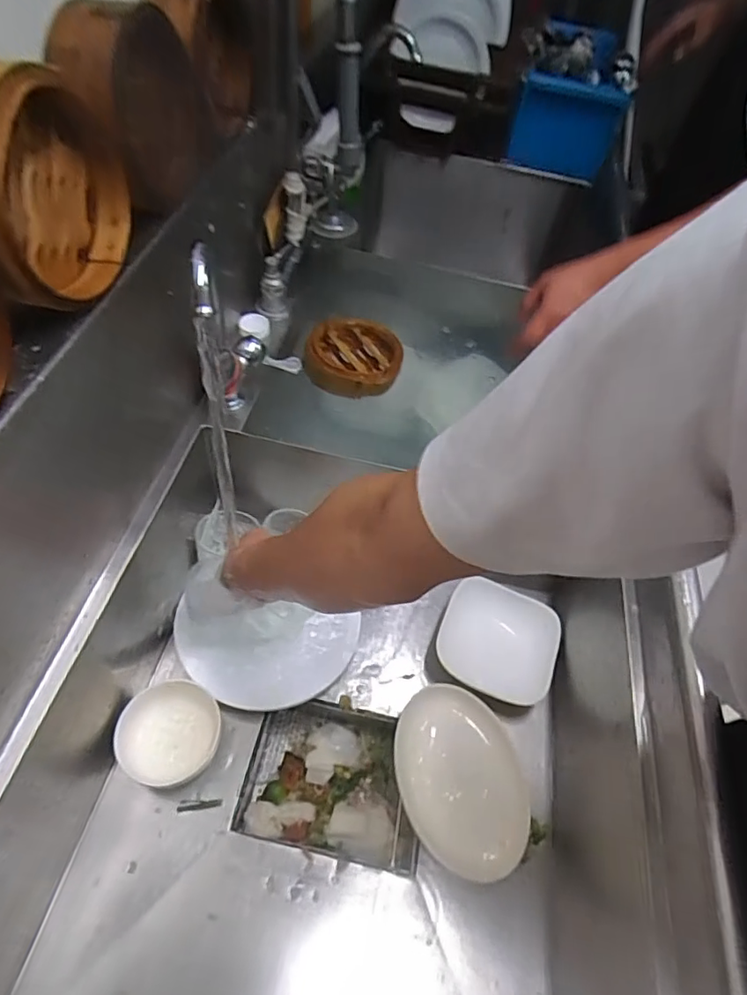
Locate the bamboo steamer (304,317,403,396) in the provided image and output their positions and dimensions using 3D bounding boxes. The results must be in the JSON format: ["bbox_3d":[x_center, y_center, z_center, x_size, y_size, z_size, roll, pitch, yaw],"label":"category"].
[{"bbox_3d":[-0.028,-0.213,0.815,0.135,0.049,0.148,5,53,-3],"label":"bamboo steamer"}]

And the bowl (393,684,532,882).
[{"bbox_3d":[0.101,0.319,0.626,0.140,0.034,0.190,-8,55,-13],"label":"bowl"}]

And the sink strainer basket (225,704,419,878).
[{"bbox_3d":[-0.049,0.338,0.656,0.210,0.061,0.157,11,53,2],"label":"sink strainer basket"}]

